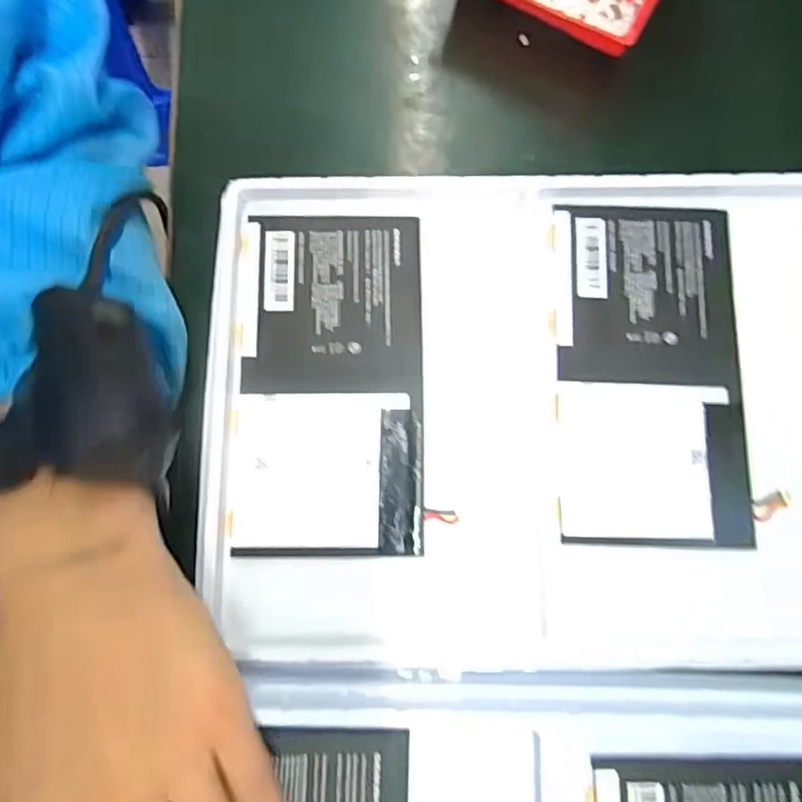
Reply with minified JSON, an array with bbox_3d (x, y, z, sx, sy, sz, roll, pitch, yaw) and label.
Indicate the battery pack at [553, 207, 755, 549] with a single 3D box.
[{"bbox_3d":[0.126,-0.017,0.297,0.091,0.006,0.172,2,79,-2],"label":"battery pack"}]

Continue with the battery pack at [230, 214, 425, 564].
[{"bbox_3d":[-0.035,-0.012,0.295,0.090,0.006,0.172,0,79,-2],"label":"battery pack"}]

